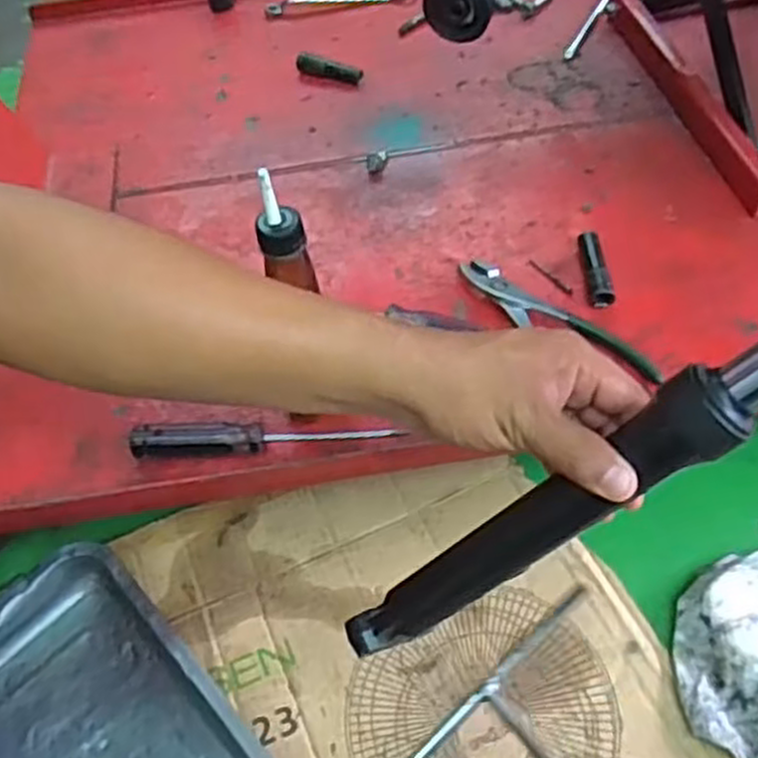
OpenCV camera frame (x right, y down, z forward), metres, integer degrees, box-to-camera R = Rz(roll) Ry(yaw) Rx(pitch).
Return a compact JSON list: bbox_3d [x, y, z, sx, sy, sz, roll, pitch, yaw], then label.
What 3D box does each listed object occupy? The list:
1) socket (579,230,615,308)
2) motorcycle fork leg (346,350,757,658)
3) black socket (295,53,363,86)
[{"bbox_3d":[0.192,-0.097,0.705,0.020,0.019,0.077,-3,54,3],"label":"socket"},{"bbox_3d":[0.120,0.050,0.412,0.037,0.396,0.038,19,43,-34],"label":"motorcycle fork leg"},{"bbox_3d":[-0.057,-0.353,0.905,0.078,0.017,0.023,16,57,16],"label":"black socket"}]

